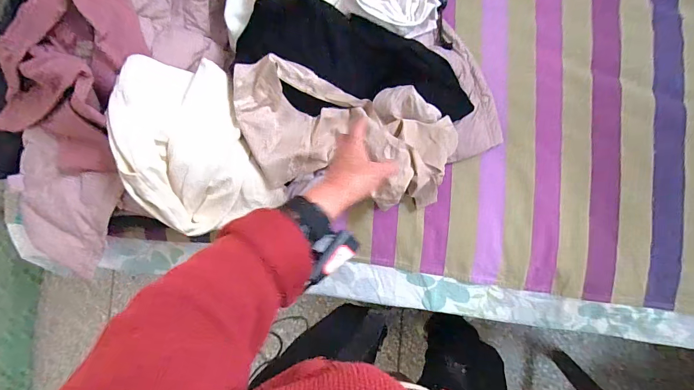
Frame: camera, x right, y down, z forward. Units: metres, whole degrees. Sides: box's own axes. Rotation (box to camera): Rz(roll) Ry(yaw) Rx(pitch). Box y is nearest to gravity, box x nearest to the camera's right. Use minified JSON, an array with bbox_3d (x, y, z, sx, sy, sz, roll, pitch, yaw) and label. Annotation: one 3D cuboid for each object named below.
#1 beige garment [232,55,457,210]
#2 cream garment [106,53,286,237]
[{"bbox_3d":[-0.010,-0.091,0.591,0.355,0.099,0.180,15,90,4],"label":"beige garment"},{"bbox_3d":[-0.254,-0.077,0.584,0.198,0.110,0.283,-25,84,7],"label":"cream garment"}]

